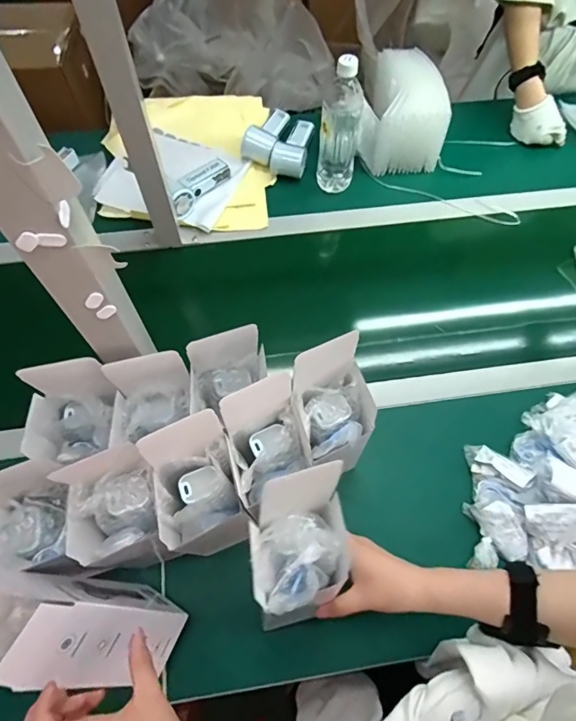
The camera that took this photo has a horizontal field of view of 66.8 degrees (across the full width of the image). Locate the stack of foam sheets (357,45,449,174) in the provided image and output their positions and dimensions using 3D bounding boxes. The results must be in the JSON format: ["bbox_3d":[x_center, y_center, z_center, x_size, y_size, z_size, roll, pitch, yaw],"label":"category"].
[{"bbox_3d":[0.211,-0.474,0.833,0.152,0.129,0.177,0,64,-1],"label":"stack of foam sheets"}]

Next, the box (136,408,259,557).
[{"bbox_3d":[-0.087,0.120,0.406,0.080,0.124,0.093,-17,65,-9],"label":"box"}]

